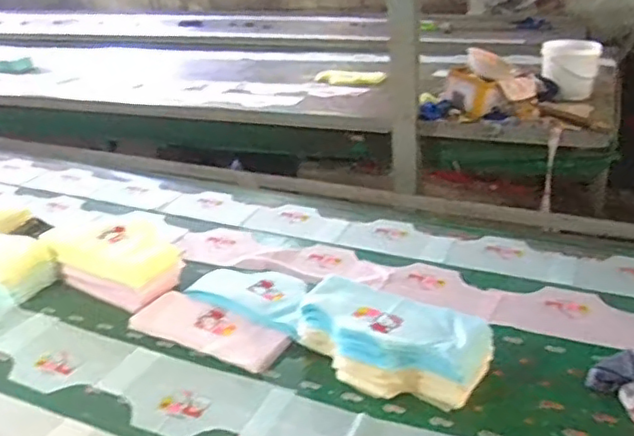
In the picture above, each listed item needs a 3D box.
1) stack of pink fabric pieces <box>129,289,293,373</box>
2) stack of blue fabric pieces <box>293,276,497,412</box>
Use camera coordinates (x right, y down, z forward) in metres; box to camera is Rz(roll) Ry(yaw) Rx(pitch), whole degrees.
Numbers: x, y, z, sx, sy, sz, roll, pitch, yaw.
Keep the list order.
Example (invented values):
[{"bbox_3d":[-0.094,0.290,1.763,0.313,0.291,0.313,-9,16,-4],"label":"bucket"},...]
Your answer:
[{"bbox_3d":[-0.207,0.211,1.161,0.310,0.029,0.114,13,30,31],"label":"stack of pink fabric pieces"},{"bbox_3d":[0.113,0.208,1.028,0.326,0.117,0.137,10,28,27],"label":"stack of blue fabric pieces"}]

